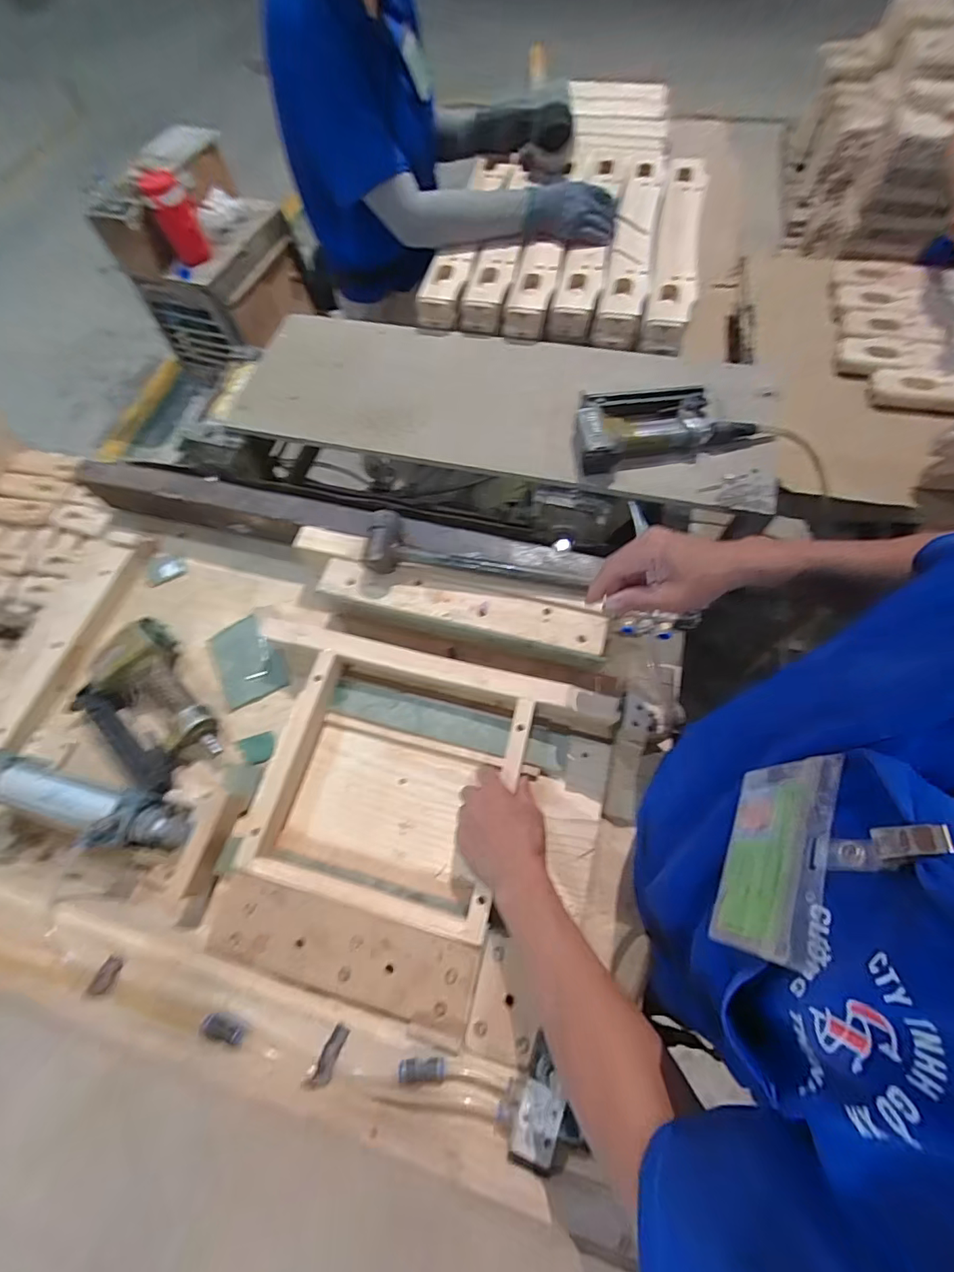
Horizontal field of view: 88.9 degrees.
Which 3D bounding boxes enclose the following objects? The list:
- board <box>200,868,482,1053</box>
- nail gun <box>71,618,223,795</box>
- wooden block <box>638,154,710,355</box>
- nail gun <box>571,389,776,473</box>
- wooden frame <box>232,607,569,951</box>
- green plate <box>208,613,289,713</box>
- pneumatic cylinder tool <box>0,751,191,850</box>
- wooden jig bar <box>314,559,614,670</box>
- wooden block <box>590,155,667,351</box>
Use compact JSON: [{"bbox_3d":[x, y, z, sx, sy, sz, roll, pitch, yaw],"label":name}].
[{"bbox_3d":[-0.145,0.328,0.509,0.287,0.014,0.078,13,64,10],"label":"board"},{"bbox_3d":[-0.457,0.102,0.669,0.152,0.069,0.216,-38,67,-15],"label":"nail gun"},{"bbox_3d":[0.352,-0.687,0.858,0.078,0.072,0.490,12,67,8],"label":"wooden block"},{"bbox_3d":[0.268,-0.304,0.700,0.260,0.047,0.139,-8,66,-1],"label":"nail gun"},{"bbox_3d":[-0.120,0.159,0.602,0.407,0.067,0.294,12,64,10],"label":"wooden frame"},{"bbox_3d":[-0.341,0.035,0.719,0.089,0.009,0.130,-29,69,-6],"label":"green plate"},{"bbox_3d":[-0.473,0.211,0.599,0.274,0.087,0.070,11,67,8],"label":"pneumatic cylinder tool"},{"bbox_3d":[-0.025,-0.039,0.670,0.396,0.028,0.069,14,67,9],"label":"wooden jig bar"},{"bbox_3d":[0.279,-0.701,0.867,0.073,0.068,0.481,12,67,8],"label":"wooden block"}]

